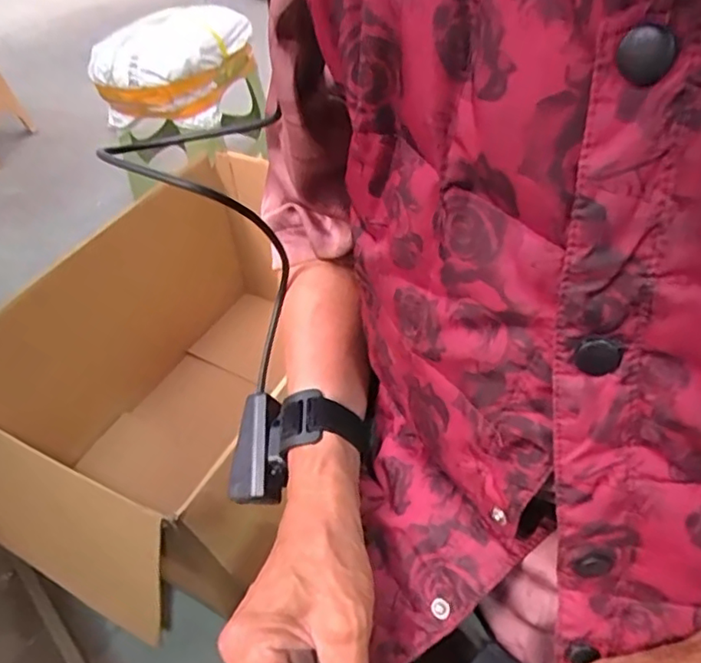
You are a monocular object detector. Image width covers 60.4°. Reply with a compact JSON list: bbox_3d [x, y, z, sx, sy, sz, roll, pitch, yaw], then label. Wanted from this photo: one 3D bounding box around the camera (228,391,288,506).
[{"bbox_3d":[-0.060,0.075,0.393,0.036,0.025,0.070,-3,69,3],"label":"camera"}]

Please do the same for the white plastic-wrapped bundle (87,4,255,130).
[{"bbox_3d":[-0.441,-0.658,1.506,0.294,0.217,0.319,14,49,18],"label":"white plastic-wrapped bundle"}]

